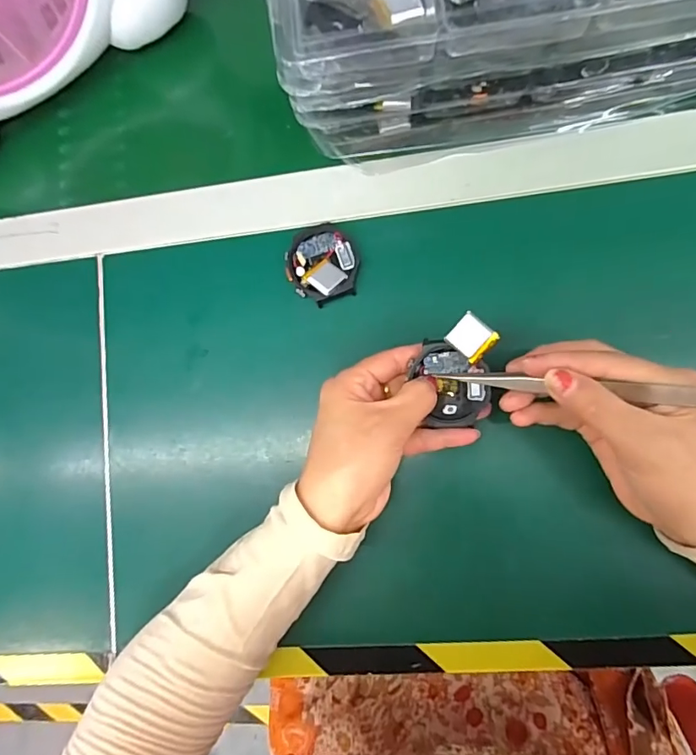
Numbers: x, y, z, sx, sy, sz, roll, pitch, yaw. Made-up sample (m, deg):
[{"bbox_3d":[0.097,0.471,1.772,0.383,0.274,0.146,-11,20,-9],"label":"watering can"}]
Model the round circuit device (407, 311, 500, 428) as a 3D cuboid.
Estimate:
[{"bbox_3d":[0.068,-0.002,0.286,0.058,0.015,0.053,-38,93,30],"label":"round circuit device"}]

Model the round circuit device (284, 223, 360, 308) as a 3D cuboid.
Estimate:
[{"bbox_3d":[-0.017,-0.079,0.331,0.048,0.017,0.052,-1,84,7],"label":"round circuit device"}]

